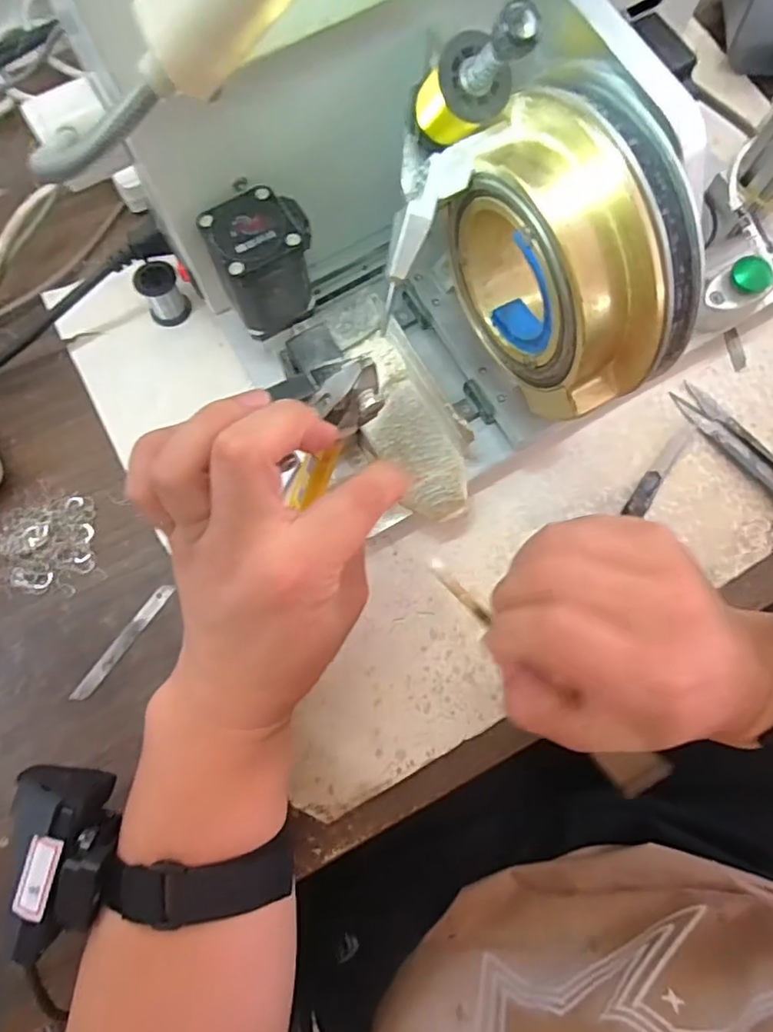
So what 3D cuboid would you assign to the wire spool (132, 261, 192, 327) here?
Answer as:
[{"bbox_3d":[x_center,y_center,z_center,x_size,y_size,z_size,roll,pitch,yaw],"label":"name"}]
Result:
[{"bbox_3d":[-0.146,-0.145,0.393,0.025,0.032,0.024,0,76,1],"label":"wire spool"}]

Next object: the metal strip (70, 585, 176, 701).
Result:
[{"bbox_3d":[-0.155,0.074,0.357,0.010,0.006,0.081,37,80,9],"label":"metal strip"}]

